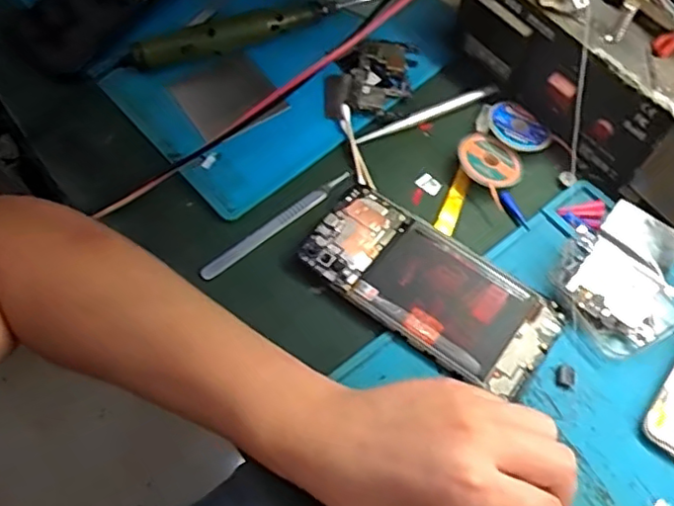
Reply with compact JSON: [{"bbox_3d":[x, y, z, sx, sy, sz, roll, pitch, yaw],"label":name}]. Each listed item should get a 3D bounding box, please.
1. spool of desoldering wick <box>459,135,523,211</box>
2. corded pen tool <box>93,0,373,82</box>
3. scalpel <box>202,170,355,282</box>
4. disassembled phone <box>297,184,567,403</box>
[{"bbox_3d":[0.105,-0.060,0.419,0.036,0.011,0.051,-35,67,-15],"label":"spool of desoldering wick"},{"bbox_3d":[-0.071,-0.169,0.470,0.223,0.028,0.015,-20,64,-9],"label":"corded pen tool"},{"bbox_3d":[-0.041,-0.019,0.413,0.118,0.005,0.013,-36,68,-16],"label":"scalpel"},{"bbox_3d":[0.056,0.021,0.378,0.156,0.008,0.071,34,69,17],"label":"disassembled phone"}]

